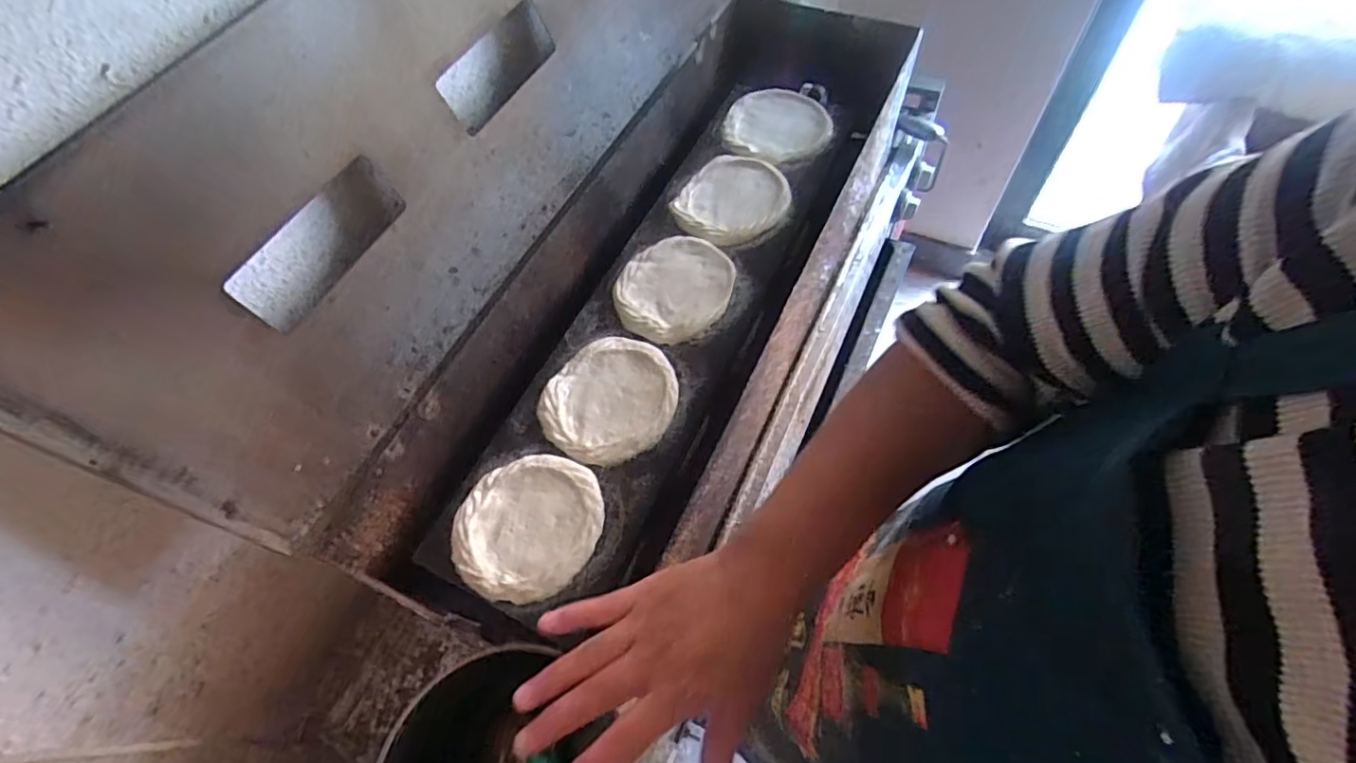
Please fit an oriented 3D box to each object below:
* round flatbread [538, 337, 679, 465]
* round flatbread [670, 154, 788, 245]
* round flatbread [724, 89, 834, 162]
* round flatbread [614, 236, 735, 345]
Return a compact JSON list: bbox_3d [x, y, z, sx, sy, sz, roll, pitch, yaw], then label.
[{"bbox_3d":[-0.069,0.018,0.621,0.131,0.011,0.141,-1,60,2],"label":"round flatbread"},{"bbox_3d":[0.070,-0.230,0.751,0.151,0.014,0.130,-33,64,-16],"label":"round flatbread"},{"bbox_3d":[0.137,-0.350,0.812,0.141,0.021,0.126,12,61,10],"label":"round flatbread"},{"bbox_3d":[-0.005,-0.109,0.685,0.128,0.015,0.141,9,61,8],"label":"round flatbread"}]

